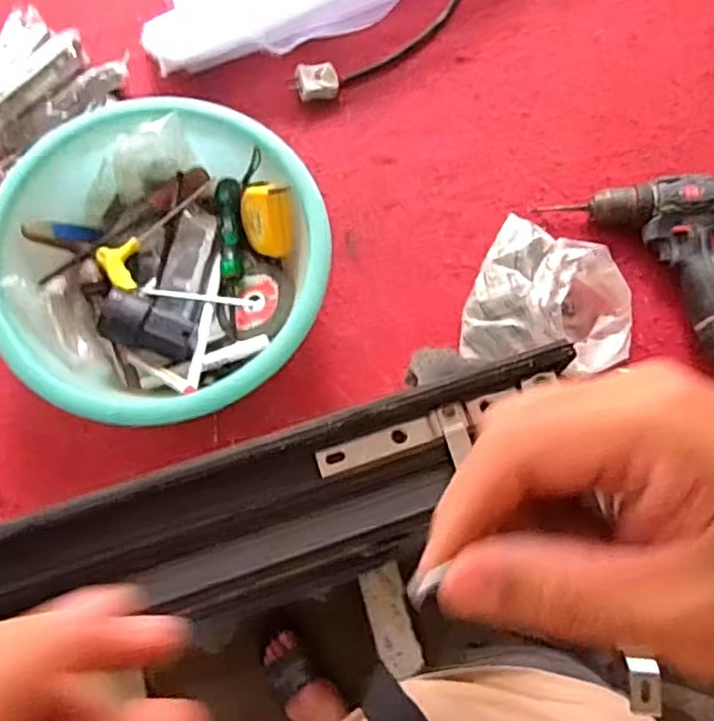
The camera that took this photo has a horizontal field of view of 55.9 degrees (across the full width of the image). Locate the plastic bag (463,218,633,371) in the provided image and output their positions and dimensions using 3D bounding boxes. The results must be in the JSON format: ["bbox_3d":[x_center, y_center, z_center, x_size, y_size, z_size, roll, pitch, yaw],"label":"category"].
[{"bbox_3d":[0.201,-0.059,0.685,0.161,0.083,0.166,23,76,5],"label":"plastic bag"}]

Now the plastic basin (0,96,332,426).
[{"bbox_3d":[-0.189,-0.091,0.668,0.306,0.099,0.298,0,75,-1],"label":"plastic basin"}]

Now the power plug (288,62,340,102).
[{"bbox_3d":[-0.048,-0.317,0.768,0.056,0.023,0.038,-10,76,-4],"label":"power plug"}]

